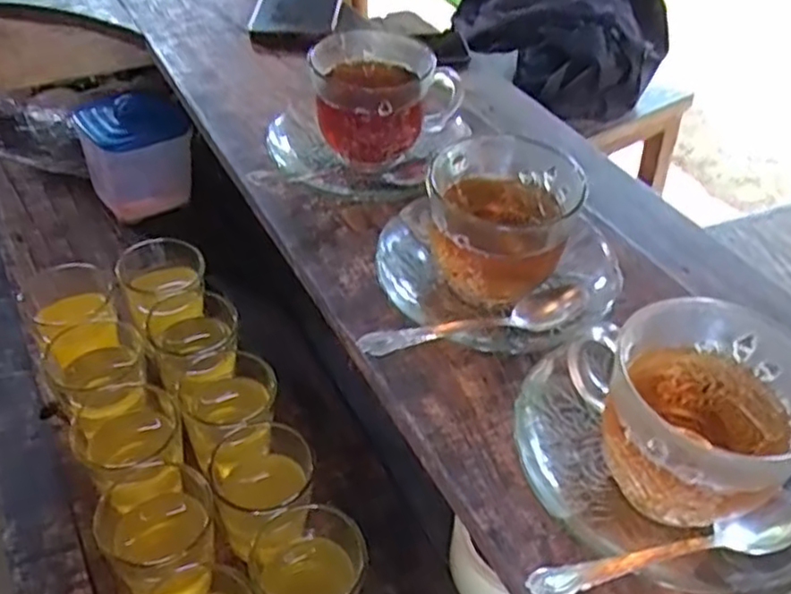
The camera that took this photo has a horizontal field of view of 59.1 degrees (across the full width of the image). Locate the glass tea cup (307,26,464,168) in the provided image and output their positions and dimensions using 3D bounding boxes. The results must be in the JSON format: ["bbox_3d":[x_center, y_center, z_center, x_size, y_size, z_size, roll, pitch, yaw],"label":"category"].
[{"bbox_3d":[-0.006,-0.141,0.487,0.098,0.061,0.100,1,42,-1],"label":"glass tea cup"}]

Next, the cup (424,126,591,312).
[{"bbox_3d":[0.059,-0.038,0.384,0.079,0.068,0.077,1,42,-1],"label":"cup"}]

